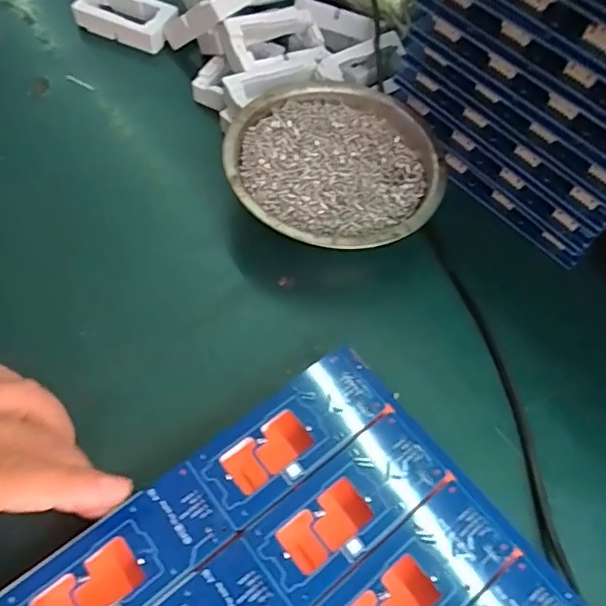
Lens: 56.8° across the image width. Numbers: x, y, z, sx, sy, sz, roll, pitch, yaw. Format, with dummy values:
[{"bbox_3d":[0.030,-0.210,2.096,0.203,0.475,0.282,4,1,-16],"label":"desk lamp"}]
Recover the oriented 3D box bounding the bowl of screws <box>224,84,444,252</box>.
[{"bbox_3d":[0.018,-0.077,0.343,0.121,0.041,0.125,2,60,-4],"label":"bowl of screws"}]

